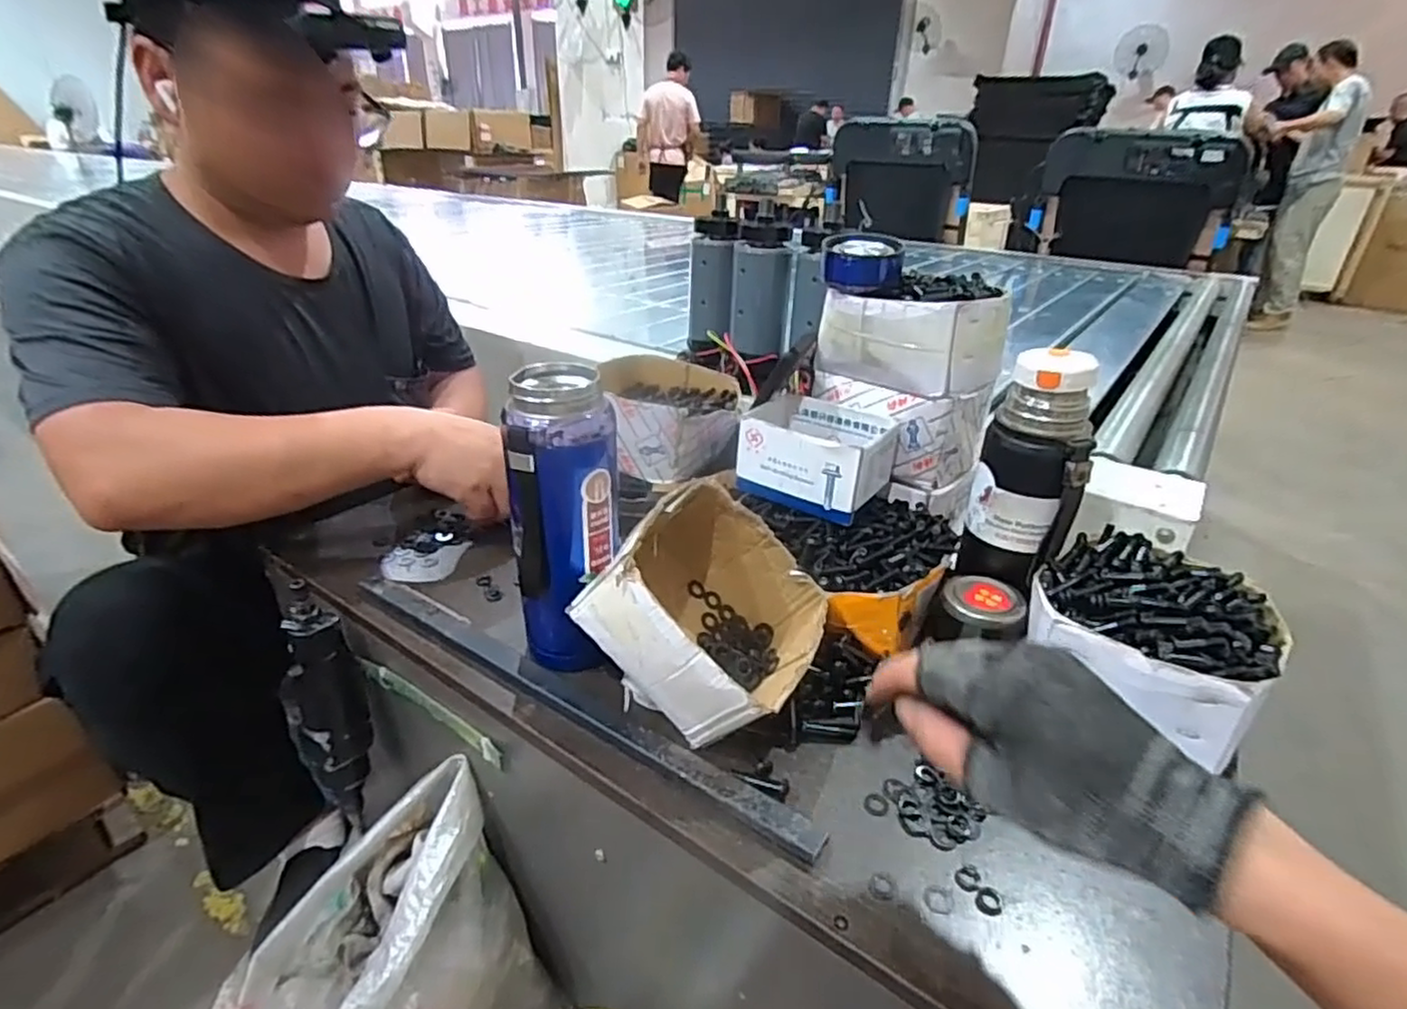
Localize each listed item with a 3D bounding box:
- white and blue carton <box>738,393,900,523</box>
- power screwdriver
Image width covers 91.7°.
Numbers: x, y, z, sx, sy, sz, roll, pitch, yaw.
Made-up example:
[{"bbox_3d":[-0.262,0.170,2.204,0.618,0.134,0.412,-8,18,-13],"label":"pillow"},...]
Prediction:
[{"bbox_3d":[0.097,-0.043,0.603,0.120,0.068,0.094,19,33,29],"label":"white and blue carton"},{"bbox_3d":[-0.327,0.188,0.606,0.048,0.227,0.062,-2,29,-5],"label":"power screwdriver"}]

